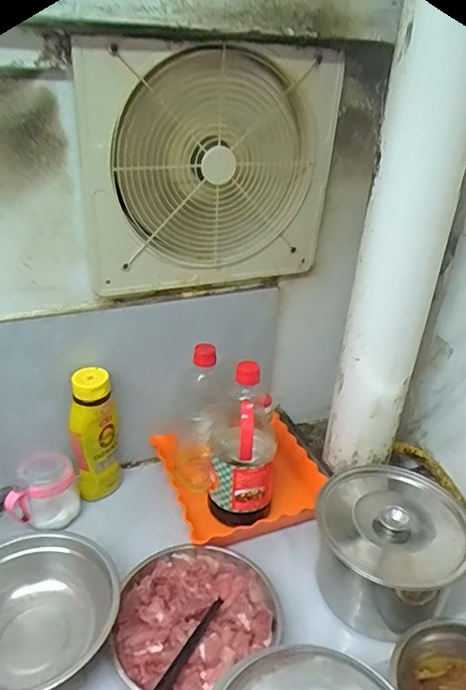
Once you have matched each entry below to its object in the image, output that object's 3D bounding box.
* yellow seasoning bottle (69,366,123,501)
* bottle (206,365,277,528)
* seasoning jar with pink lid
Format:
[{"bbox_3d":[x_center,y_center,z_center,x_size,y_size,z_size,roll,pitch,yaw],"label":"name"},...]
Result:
[{"bbox_3d":[-0.214,0.143,0.820,0.068,0.217,0.062,-7,32,-17],"label":"yellow seasoning bottle"},{"bbox_3d":[0.015,0.148,0.770,0.095,0.238,0.084,6,31,4],"label":"bottle"},{"bbox_3d":[-0.289,0.223,0.794,0.083,0.096,0.078,3,31,-2],"label":"seasoning jar with pink lid"}]

